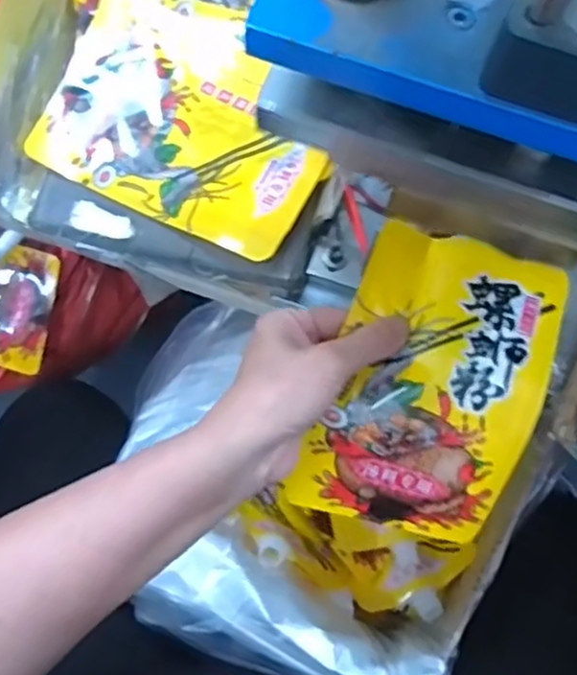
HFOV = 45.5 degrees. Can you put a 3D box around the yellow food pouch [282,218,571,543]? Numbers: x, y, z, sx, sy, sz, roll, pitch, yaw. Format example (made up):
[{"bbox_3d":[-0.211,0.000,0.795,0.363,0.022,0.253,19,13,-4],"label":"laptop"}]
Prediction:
[{"bbox_3d":[0.077,0.027,0.391,0.119,0.048,0.166,18,102,-5],"label":"yellow food pouch"}]

